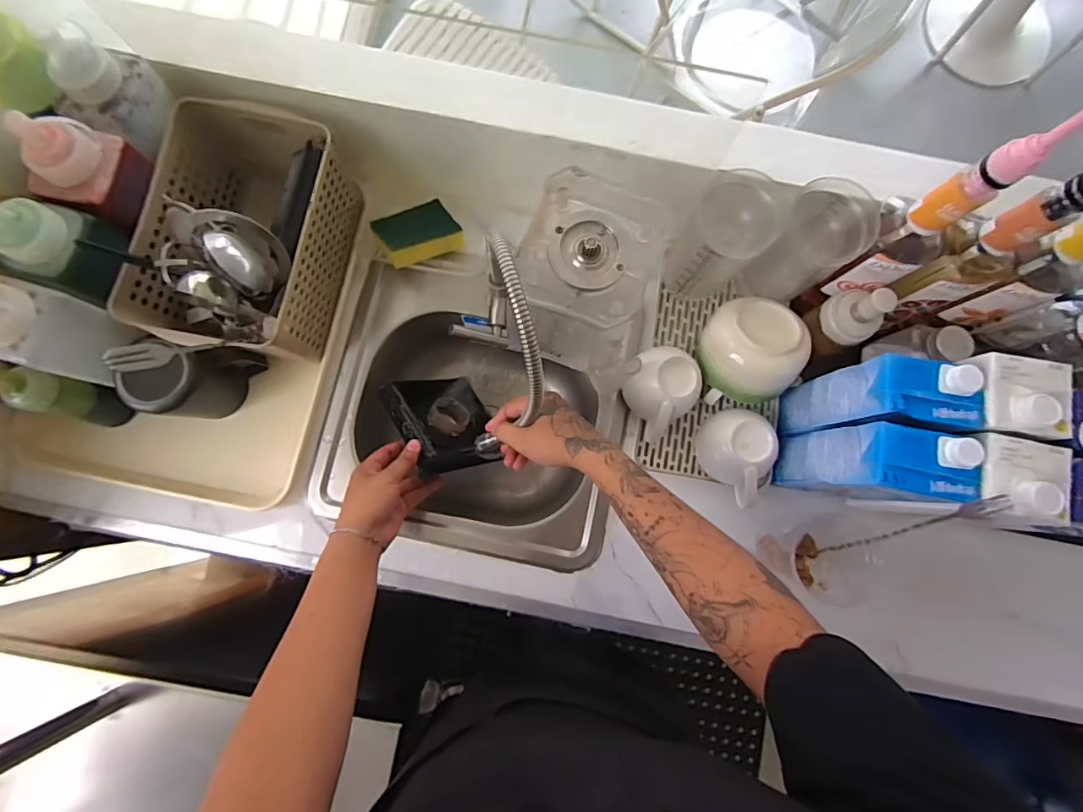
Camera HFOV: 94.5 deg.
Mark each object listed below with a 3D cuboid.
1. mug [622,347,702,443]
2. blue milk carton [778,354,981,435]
[{"bbox_3d":[0.150,-0.018,0.612,0.084,0.060,0.093,-28,83,-6],"label":"mug"},{"bbox_3d":[0.356,0.003,0.548,0.097,0.184,0.070,9,81,0],"label":"blue milk carton"}]

